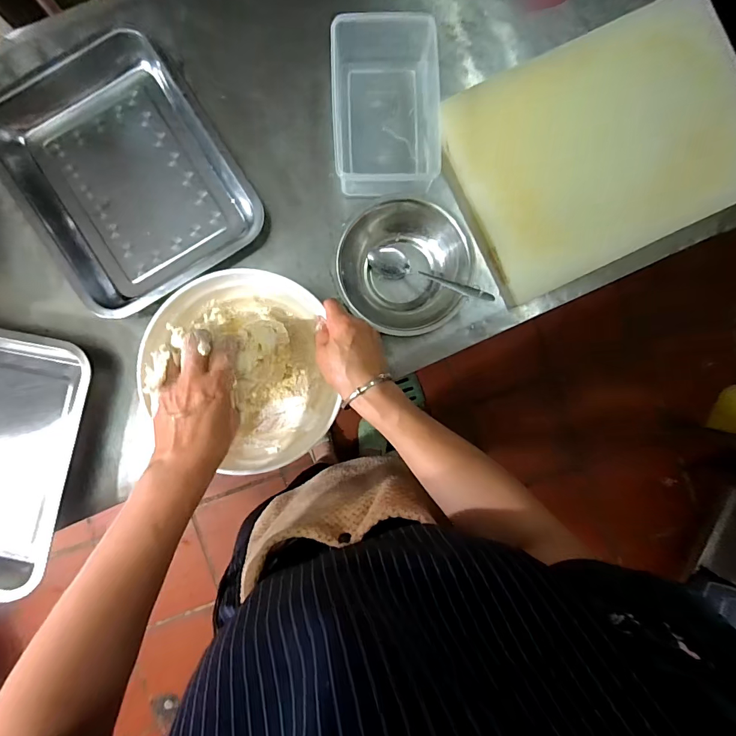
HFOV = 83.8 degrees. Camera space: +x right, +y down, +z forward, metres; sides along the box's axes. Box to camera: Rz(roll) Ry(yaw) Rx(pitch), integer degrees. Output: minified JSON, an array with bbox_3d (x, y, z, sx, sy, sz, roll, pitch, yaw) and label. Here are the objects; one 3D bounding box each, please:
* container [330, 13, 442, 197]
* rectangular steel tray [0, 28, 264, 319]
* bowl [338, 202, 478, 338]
[{"bbox_3d":[0.027,-0.321,0.504,0.137,0.059,0.201,-2,90,-2],"label":"container"},{"bbox_3d":[-0.293,-0.234,0.504,0.233,0.045,0.297,-34,91,-2],"label":"rectangular steel tray"},{"bbox_3d":[0.044,-0.123,0.511,0.156,0.044,0.153,0,90,-2],"label":"bowl"}]

